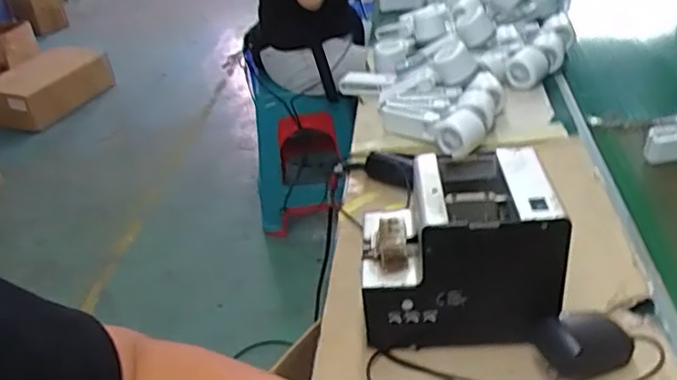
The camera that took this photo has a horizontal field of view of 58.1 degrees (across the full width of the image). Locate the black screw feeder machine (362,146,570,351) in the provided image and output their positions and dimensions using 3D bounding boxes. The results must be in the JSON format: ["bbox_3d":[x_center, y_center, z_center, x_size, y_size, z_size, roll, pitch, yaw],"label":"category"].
[{"bbox_3d":[0.116,0.053,0.590,0.178,0.136,0.140,0,34,10],"label":"black screw feeder machine"}]

